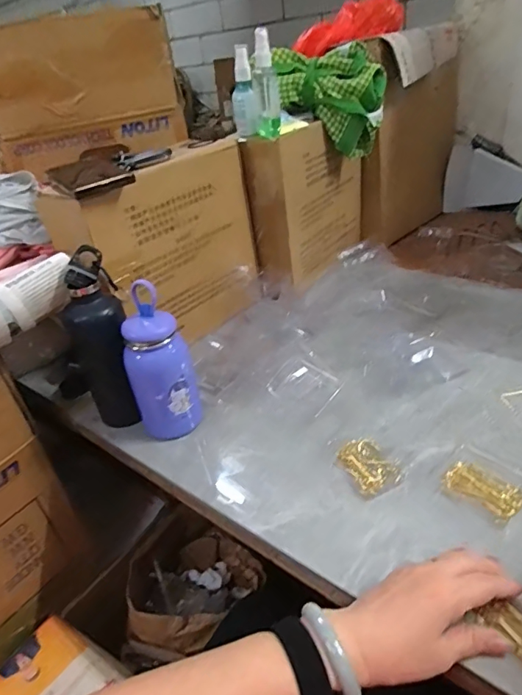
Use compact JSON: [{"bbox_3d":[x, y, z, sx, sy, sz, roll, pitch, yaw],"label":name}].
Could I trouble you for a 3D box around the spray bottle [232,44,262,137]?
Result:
[{"bbox_3d":[-0.024,-0.385,0.710,0.039,0.117,0.031,-8,33,1],"label":"spray bottle"}]

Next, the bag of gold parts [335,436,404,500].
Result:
[{"bbox_3d":[0.114,0.123,0.497,0.051,0.016,0.068,-19,35,-18],"label":"bag of gold parts"}]

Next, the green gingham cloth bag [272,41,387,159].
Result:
[{"bbox_3d":[0.109,-0.407,0.788,0.187,0.152,0.075,-1,34,12],"label":"green gingham cloth bag"}]

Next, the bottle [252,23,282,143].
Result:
[{"bbox_3d":[0.007,-0.378,0.683,0.036,0.129,0.042,-5,33,5],"label":"bottle"}]

